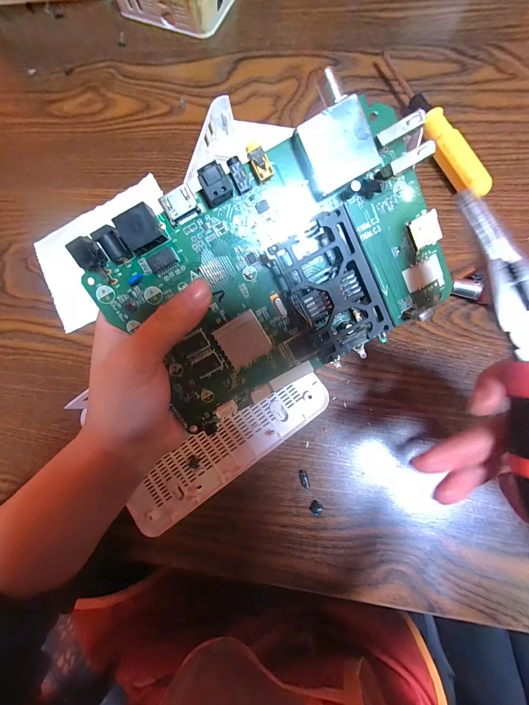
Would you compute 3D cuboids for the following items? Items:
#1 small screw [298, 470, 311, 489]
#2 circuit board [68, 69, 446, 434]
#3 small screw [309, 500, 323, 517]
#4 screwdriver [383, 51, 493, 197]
[{"bbox_3d":[0.030,0.096,0.221,0.006,0.004,0.014,-17,81,4],"label":"small screw"},{"bbox_3d":[0.006,-0.038,0.141,0.158,0.018,0.108,-28,105,6],"label":"circuit board"},{"bbox_3d":[0.039,0.116,0.216,0.008,0.005,0.008,32,87,9],"label":"small screw"},{"bbox_3d":[0.137,-0.187,0.244,0.024,0.019,0.145,-27,80,2],"label":"screwdriver"}]

